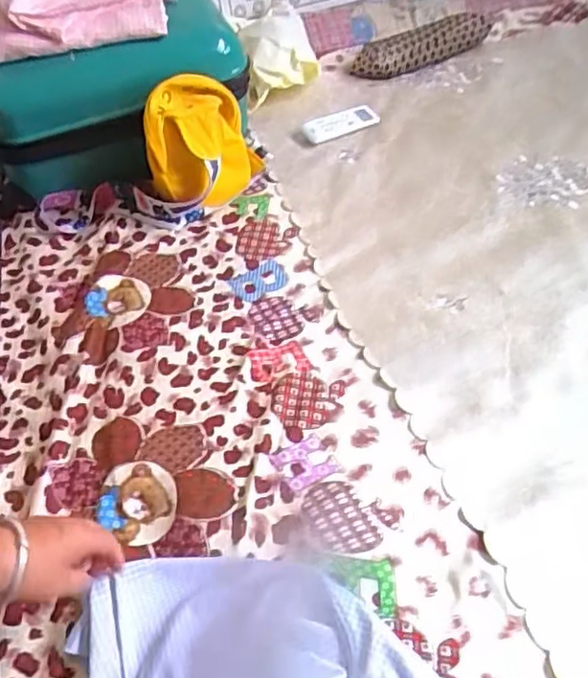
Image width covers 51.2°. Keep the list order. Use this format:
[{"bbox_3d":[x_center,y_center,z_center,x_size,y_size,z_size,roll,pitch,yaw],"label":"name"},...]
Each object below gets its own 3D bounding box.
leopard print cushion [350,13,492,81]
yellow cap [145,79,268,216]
[{"bbox_3d":[0.246,-0.565,1.175,0.294,0.056,0.066,-27,54,-18],"label":"leopard print cushion"},{"bbox_3d":[-0.127,-0.265,0.879,0.156,0.176,0.099,-11,51,-5],"label":"yellow cap"}]

